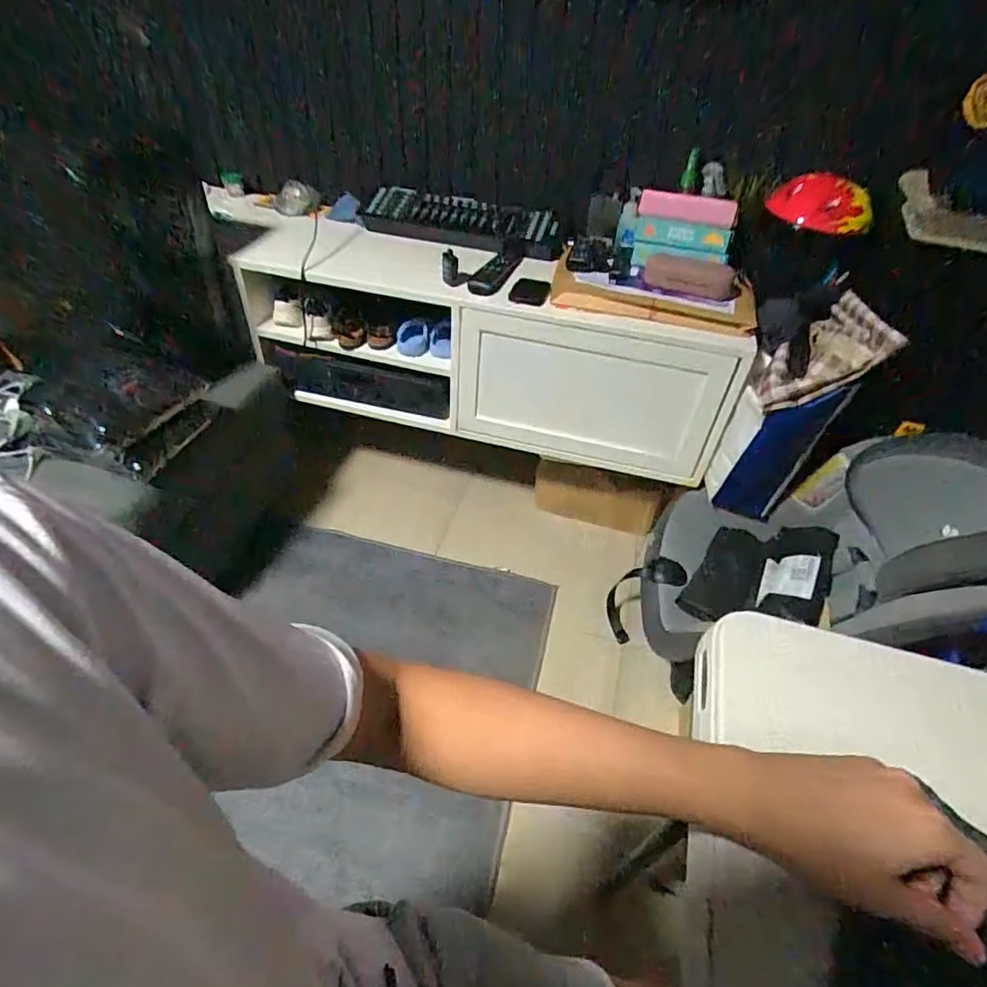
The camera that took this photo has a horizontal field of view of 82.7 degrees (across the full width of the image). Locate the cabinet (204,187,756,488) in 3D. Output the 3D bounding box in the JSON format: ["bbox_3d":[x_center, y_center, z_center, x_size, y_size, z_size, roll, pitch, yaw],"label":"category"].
[{"bbox_3d":[-0.089,-0.373,1.312,1.225,0.365,0.306,13,45,9],"label":"cabinet"}]

